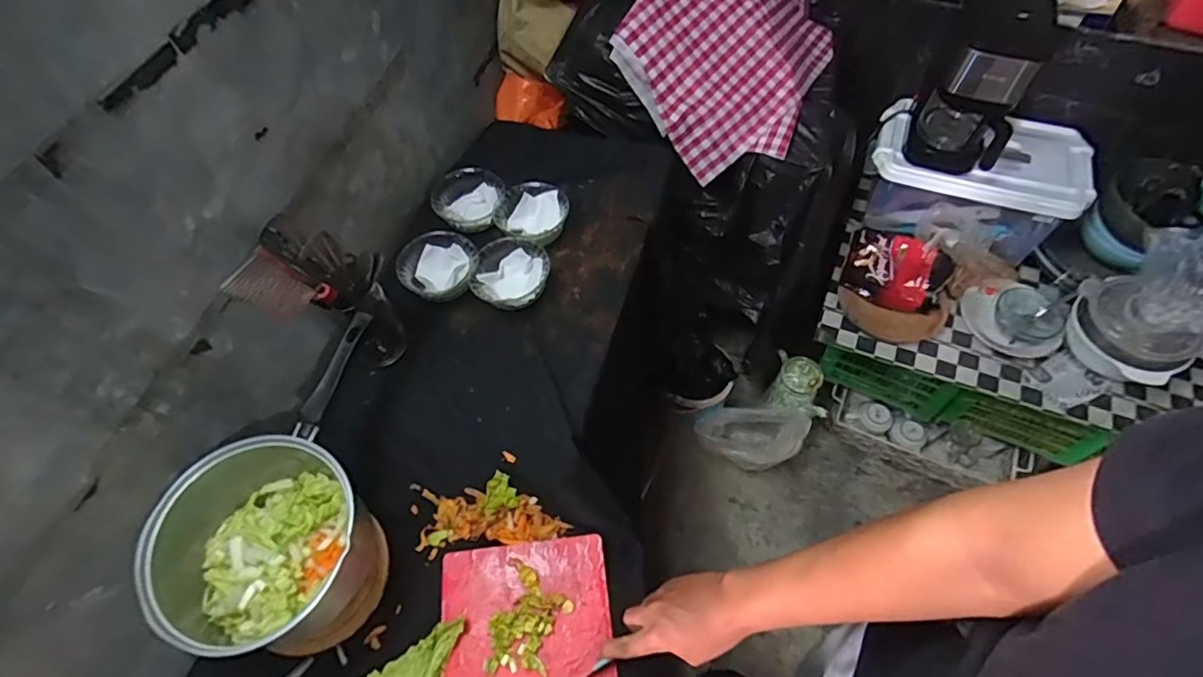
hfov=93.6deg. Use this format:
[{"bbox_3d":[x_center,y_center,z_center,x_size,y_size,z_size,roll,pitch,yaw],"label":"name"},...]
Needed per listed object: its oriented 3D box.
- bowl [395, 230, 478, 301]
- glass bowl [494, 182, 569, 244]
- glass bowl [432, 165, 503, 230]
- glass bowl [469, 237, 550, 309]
[{"bbox_3d":[-0.224,-0.099,0.804,0.106,0.050,0.109,-1,58,2],"label":"bowl"},{"bbox_3d":[-0.103,-0.182,0.841,0.104,0.043,0.101,-1,58,2],"label":"glass bowl"},{"bbox_3d":[-0.200,-0.205,0.862,0.105,0.059,0.093,-21,59,-11],"label":"glass bowl"},{"bbox_3d":[-0.125,-0.087,0.786,0.104,0.046,0.097,-1,58,2],"label":"glass bowl"}]

